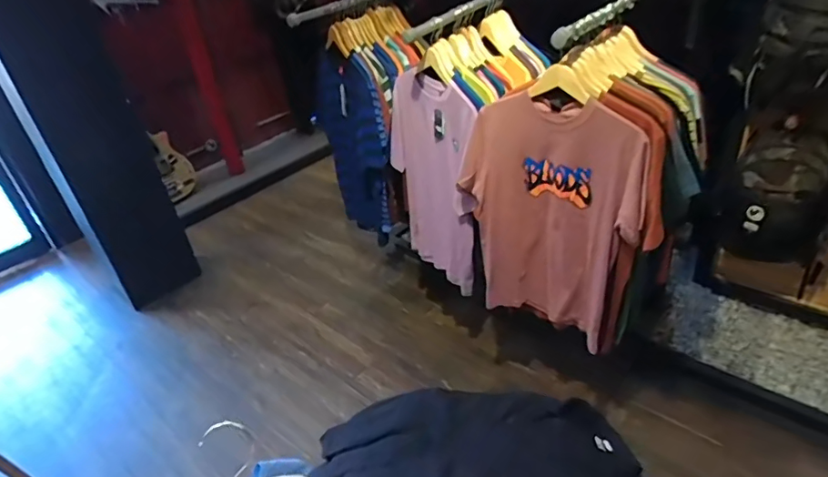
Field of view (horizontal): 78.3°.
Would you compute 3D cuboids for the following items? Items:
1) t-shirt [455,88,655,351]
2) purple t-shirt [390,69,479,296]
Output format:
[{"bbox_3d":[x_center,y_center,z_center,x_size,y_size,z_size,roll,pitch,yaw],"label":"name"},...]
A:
[{"bbox_3d":[0.370,-0.038,1.417,0.111,0.644,0.520,-32,41,-33],"label":"t-shirt"},{"bbox_3d":[0.068,-0.191,1.771,0.075,0.679,0.490,-21,36,-20],"label":"purple t-shirt"}]

